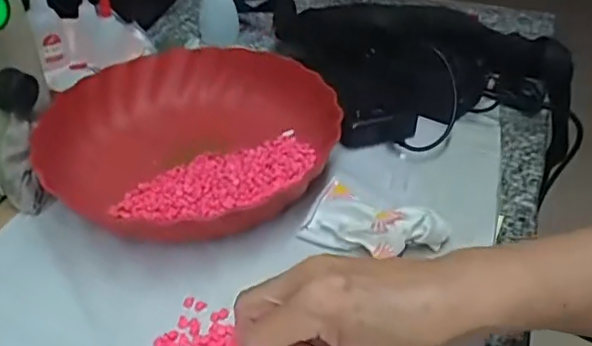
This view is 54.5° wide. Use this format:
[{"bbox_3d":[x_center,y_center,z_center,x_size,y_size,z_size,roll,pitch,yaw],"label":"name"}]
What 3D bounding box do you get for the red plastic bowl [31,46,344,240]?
[{"bbox_3d":[-0.093,-0.032,0.486,0.221,0.058,0.223,0,39,0],"label":"red plastic bowl"}]

